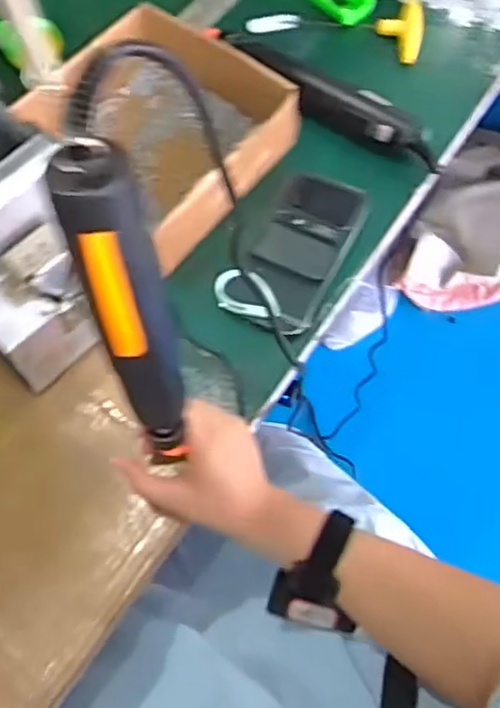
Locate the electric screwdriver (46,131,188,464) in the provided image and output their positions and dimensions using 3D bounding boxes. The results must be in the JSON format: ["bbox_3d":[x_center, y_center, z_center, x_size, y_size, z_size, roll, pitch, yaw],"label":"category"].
[{"bbox_3d":[-0.058,-0.005,0.344,0.035,0.242,0.036,22,60,16],"label":"electric screwdriver"}]

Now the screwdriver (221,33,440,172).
[{"bbox_3d":[0.086,-0.238,0.657,0.222,0.042,0.040,32,68,15],"label":"screwdriver"}]

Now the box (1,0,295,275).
[{"bbox_3d":[-0.090,-0.202,0.622,0.199,0.060,0.212,31,68,15],"label":"box"}]

